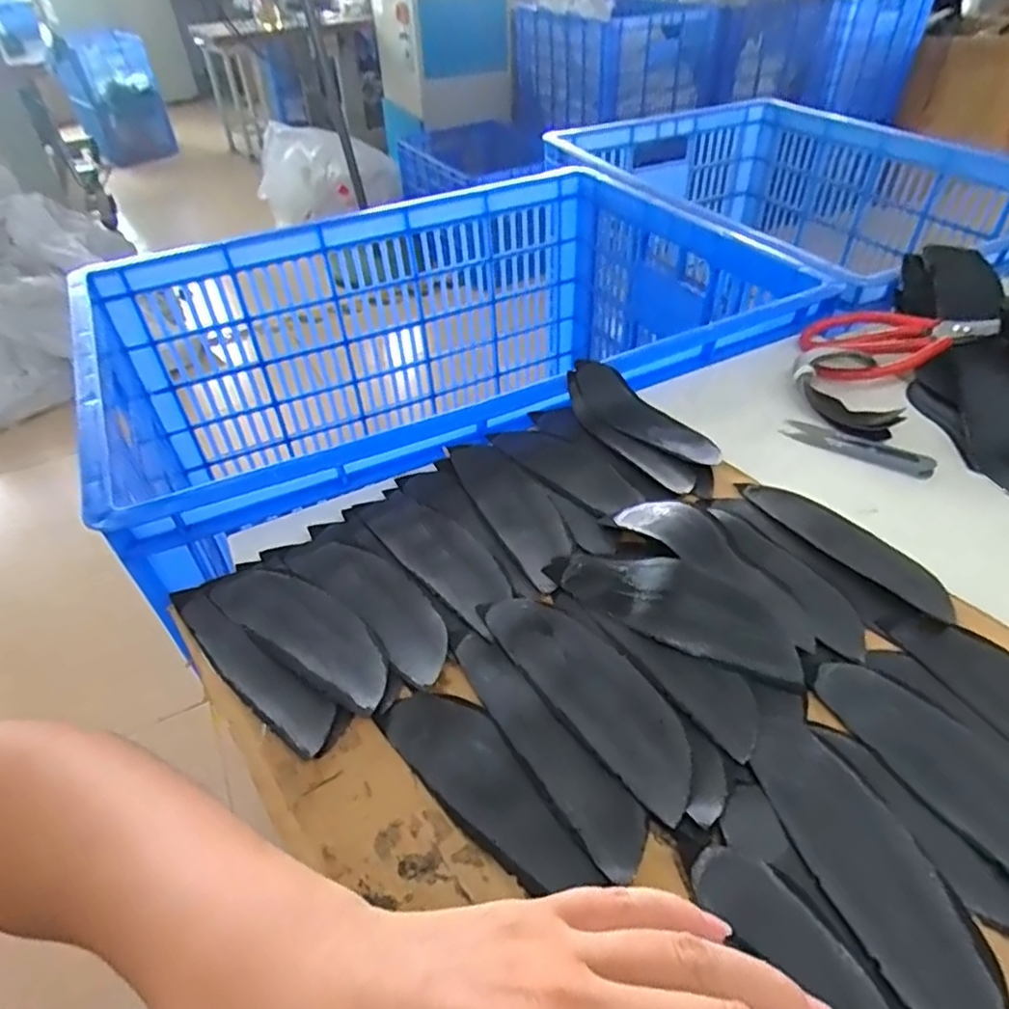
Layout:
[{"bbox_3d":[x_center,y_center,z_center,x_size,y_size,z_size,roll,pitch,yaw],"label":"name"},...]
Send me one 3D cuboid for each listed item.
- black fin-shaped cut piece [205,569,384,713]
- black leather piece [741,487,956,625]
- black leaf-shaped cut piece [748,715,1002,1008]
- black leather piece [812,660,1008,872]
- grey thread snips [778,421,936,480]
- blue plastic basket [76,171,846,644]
[{"bbox_3d":[-0.113,0.069,0.373,0.136,0.007,0.045,25,50,27],"label":"black fin-shaped cut piece"},{"bbox_3d":[0.218,0.023,0.411,0.053,0.016,0.134,-29,49,-25],"label":"black leather piece"},{"bbox_3d":[0.151,0.148,0.267,0.045,0.004,0.133,-16,45,-13],"label":"black leaf-shaped cut piece"},{"bbox_3d":[0.206,0.119,0.290,0.046,0.010,0.137,-25,47,-22],"label":"black leather piece"},{"bbox_3d":[0.258,-0.044,0.480,0.102,0.009,0.020,25,50,27],"label":"grey thread snips"},{"bbox_3d":[-0.066,-0.145,0.754,0.674,0.257,0.490,-23,47,-20],"label":"blue plastic basket"}]

